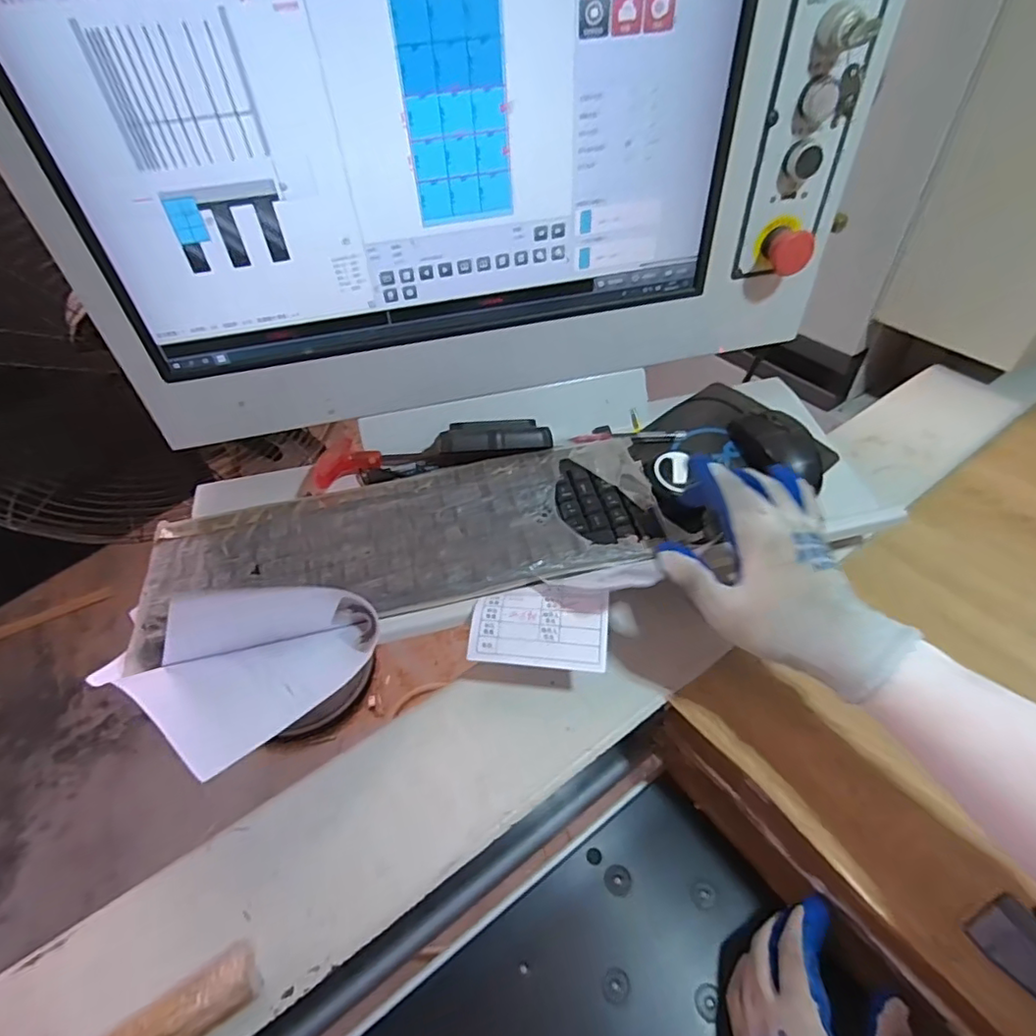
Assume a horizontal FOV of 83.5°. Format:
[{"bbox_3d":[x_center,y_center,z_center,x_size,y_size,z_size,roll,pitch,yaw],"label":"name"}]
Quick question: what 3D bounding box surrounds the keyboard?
[{"bbox_3d":[-0.092,0.017,0.502,0.432,0.027,0.132,-11,46,-7],"label":"keyboard"}]

